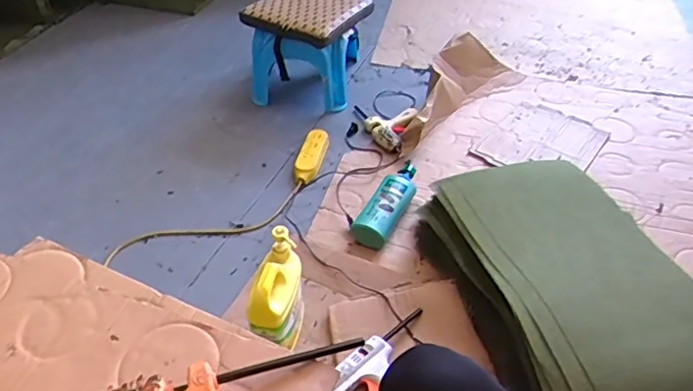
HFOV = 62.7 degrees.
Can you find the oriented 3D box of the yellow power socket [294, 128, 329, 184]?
[{"bbox_3d":[-0.090,-0.109,1.496,0.057,0.030,0.200,8,44,8],"label":"yellow power socket"}]

